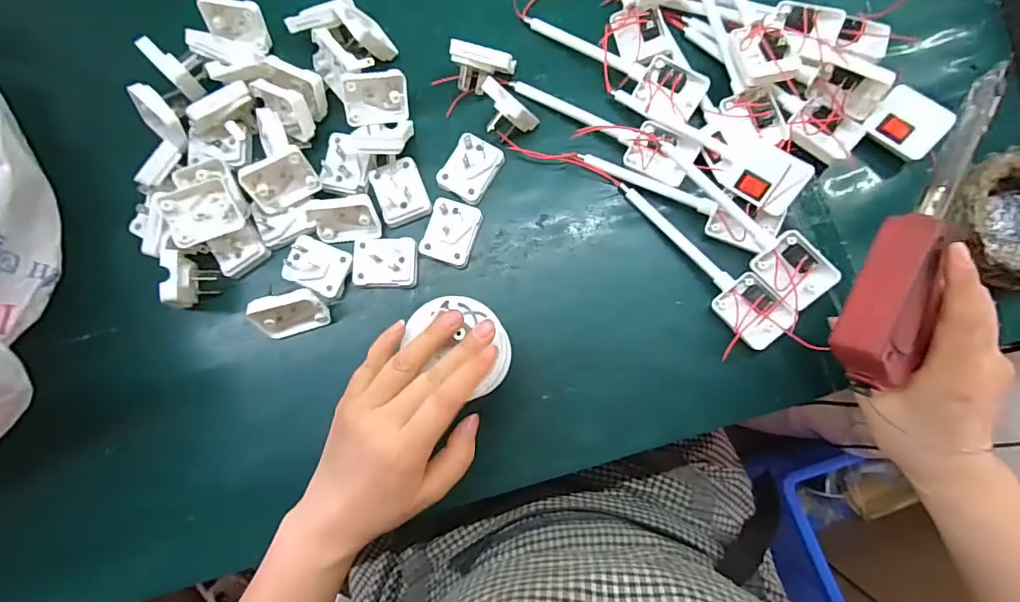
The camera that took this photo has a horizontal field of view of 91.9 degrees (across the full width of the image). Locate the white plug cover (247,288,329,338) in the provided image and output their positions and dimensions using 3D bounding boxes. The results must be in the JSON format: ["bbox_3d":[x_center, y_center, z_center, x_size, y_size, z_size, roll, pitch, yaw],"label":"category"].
[{"bbox_3d":[-0.162,0.010,0.363,0.048,0.033,0.027,-14,83,1],"label":"white plug cover"}]

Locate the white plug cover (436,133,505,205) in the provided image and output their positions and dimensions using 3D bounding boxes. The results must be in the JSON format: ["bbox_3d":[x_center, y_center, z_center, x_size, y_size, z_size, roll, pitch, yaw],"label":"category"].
[{"bbox_3d":[-0.030,-0.103,0.383,0.036,0.019,0.048,34,86,6],"label":"white plug cover"}]

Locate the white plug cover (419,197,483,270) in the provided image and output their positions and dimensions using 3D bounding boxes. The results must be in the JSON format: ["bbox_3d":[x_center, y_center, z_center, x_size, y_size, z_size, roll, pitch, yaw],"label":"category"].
[{"bbox_3d":[-0.045,-0.052,0.378,0.038,0.011,0.048,20,91,-7],"label":"white plug cover"}]

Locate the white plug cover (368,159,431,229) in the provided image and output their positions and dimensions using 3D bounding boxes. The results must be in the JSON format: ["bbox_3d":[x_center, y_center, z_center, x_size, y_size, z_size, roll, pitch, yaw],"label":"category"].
[{"bbox_3d":[-0.086,-0.086,0.385,0.038,0.018,0.048,-22,83,0],"label":"white plug cover"}]

